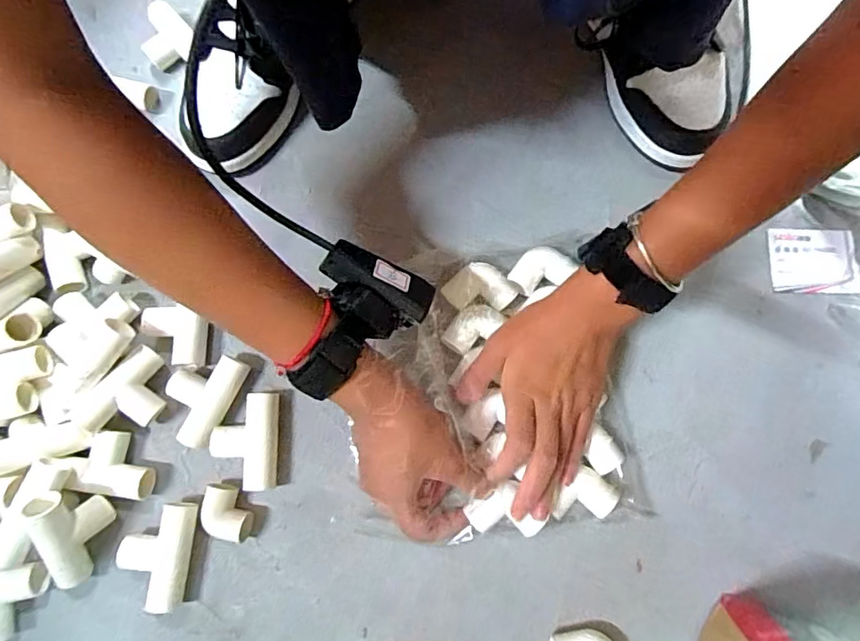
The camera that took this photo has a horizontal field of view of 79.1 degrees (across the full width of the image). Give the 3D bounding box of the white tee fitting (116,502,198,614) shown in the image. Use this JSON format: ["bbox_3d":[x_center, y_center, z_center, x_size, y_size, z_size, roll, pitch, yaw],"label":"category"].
[{"bbox_3d":[-0.201,0.173,0.386,0.047,0.023,0.072,4,77,2],"label":"white tee fitting"}]

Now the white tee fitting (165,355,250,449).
[{"bbox_3d":[-0.179,0.060,0.410,0.047,0.024,0.071,22,79,6],"label":"white tee fitting"}]

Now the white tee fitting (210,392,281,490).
[{"bbox_3d":[-0.140,0.093,0.399,0.046,0.021,0.070,-2,77,1],"label":"white tee fitting"}]

